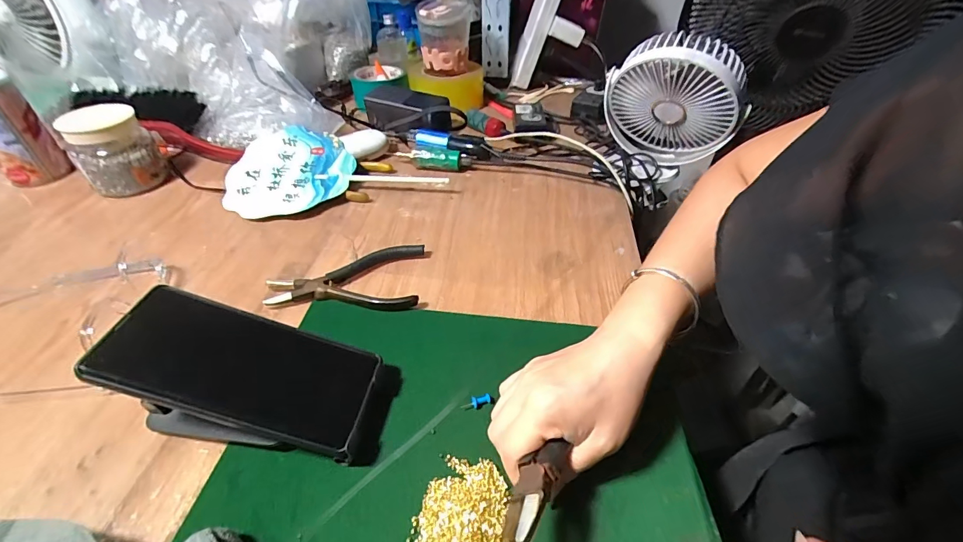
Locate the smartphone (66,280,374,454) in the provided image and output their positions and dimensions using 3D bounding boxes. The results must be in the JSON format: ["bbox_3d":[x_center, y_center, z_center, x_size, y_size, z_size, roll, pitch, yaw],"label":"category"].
[{"bbox_3d":[-0.155,0.062,0.281,0.159,0.008,0.075,21,42,-8],"label":"smartphone"}]

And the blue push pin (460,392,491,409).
[{"bbox_3d":[-0.004,0.096,0.307,0.022,0.007,0.006,-12,44,-14],"label":"blue push pin"}]

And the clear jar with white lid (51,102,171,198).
[{"bbox_3d":[-0.450,-0.148,0.522,0.087,0.088,0.072,-29,50,-28],"label":"clear jar with white lid"}]

